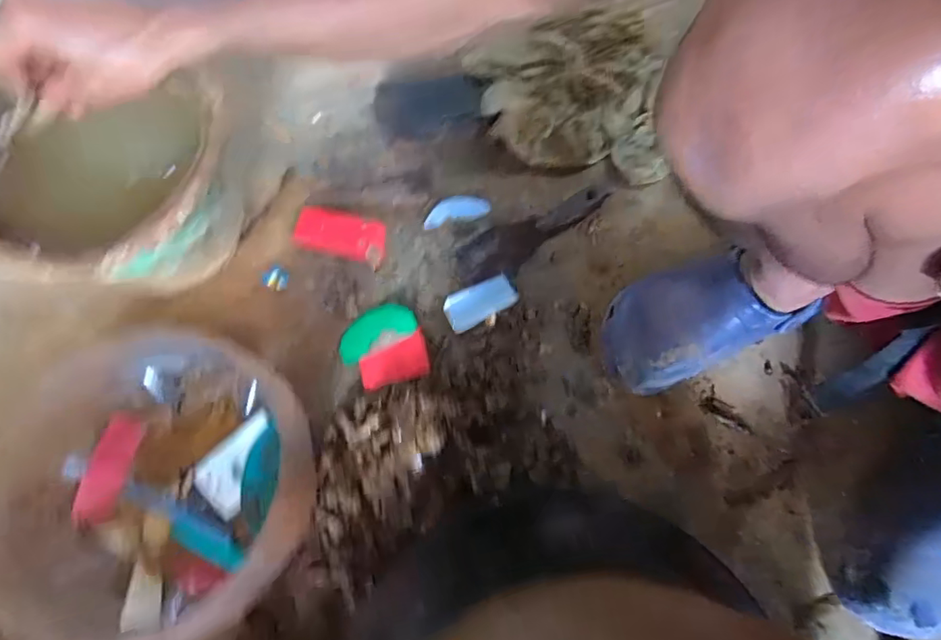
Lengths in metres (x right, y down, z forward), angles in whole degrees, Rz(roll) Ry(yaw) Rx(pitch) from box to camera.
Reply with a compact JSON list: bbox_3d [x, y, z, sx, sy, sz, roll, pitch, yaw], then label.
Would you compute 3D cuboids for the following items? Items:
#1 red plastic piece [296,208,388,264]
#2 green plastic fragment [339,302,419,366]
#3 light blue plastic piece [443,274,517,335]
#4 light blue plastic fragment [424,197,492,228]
[{"bbox_3d":[-0.150,-0.102,0.619,0.107,0.004,0.054,12,70,6],"label":"red plastic piece"},{"bbox_3d":[-0.102,0.012,0.576,0.088,0.011,0.044,-27,71,-9],"label":"green plastic fragment"},{"bbox_3d":[0.010,-0.019,0.577,0.077,0.014,0.040,-26,71,-8],"label":"light blue plastic piece"},{"bbox_3d":[-0.017,-0.130,0.624,0.077,0.005,0.035,-12,70,-4],"label":"light blue plastic fragment"}]

